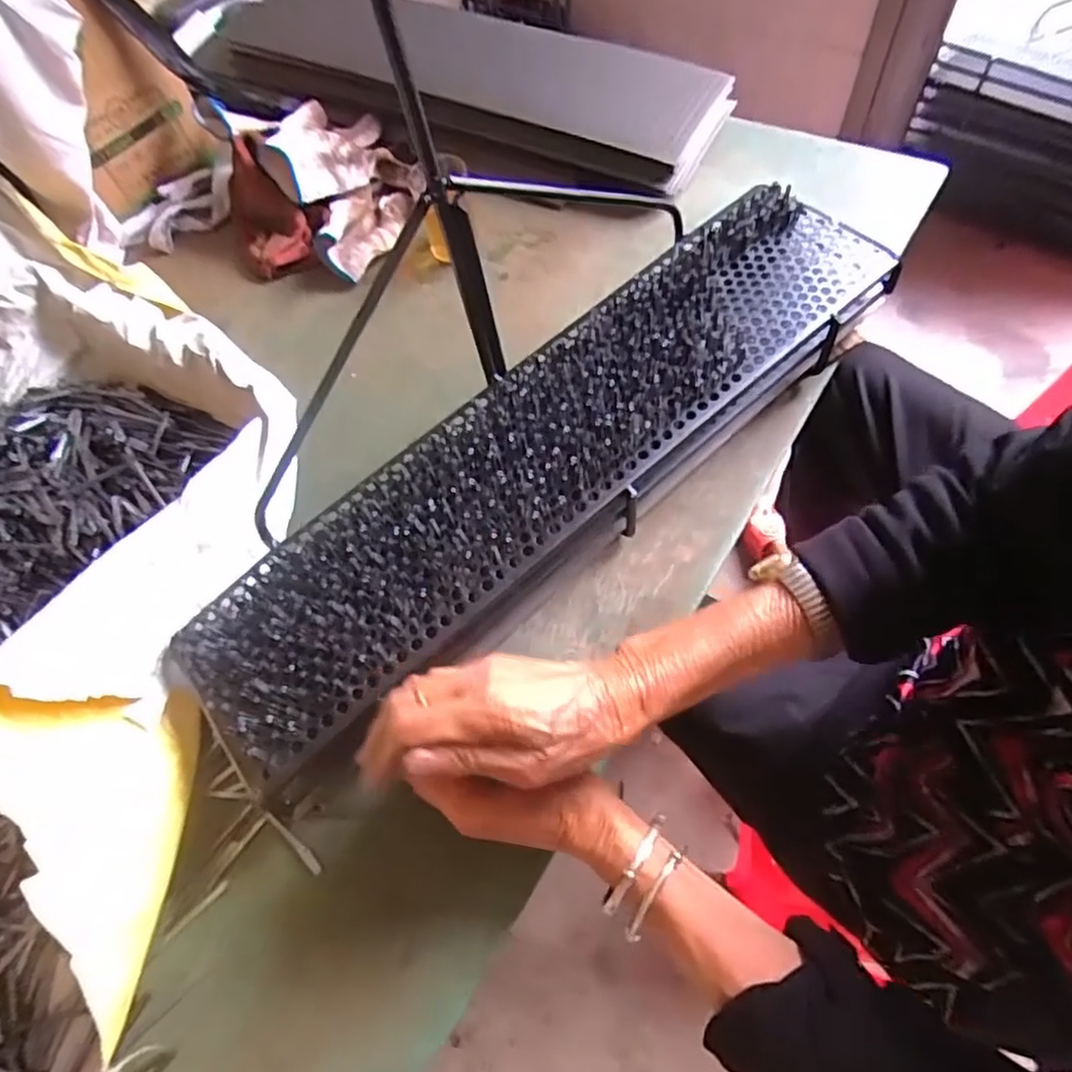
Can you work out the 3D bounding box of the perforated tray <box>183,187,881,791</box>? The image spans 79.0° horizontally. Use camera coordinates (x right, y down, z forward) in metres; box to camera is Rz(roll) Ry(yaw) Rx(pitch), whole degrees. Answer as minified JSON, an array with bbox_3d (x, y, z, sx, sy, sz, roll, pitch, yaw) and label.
[{"bbox_3d":[0.013,-0.066,0.473,0.588,0.031,0.142,-39,69,-11],"label":"perforated tray"}]

